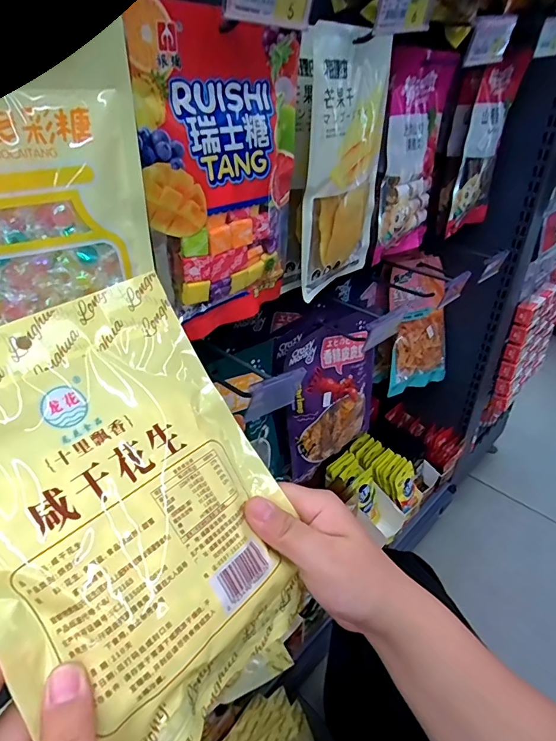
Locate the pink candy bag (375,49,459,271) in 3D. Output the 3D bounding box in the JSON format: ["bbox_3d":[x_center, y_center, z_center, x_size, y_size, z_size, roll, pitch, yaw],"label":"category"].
[{"bbox_3d":[0.187,-0.288,0.603,0.030,0.251,0.159,21,39,28],"label":"pink candy bag"}]

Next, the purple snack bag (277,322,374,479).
[{"bbox_3d":[0.089,0.035,0.703,0.185,0.250,0.058,-27,36,-29],"label":"purple snack bag"}]

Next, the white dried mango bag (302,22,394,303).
[{"bbox_3d":[0.076,-0.214,0.478,0.021,0.250,0.149,25,41,30],"label":"white dried mango bag"}]

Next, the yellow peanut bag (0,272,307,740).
[{"bbox_3d":[-0.080,0.075,0.239,0.167,0.029,0.234,-32,86,-39],"label":"yellow peanut bag"}]

